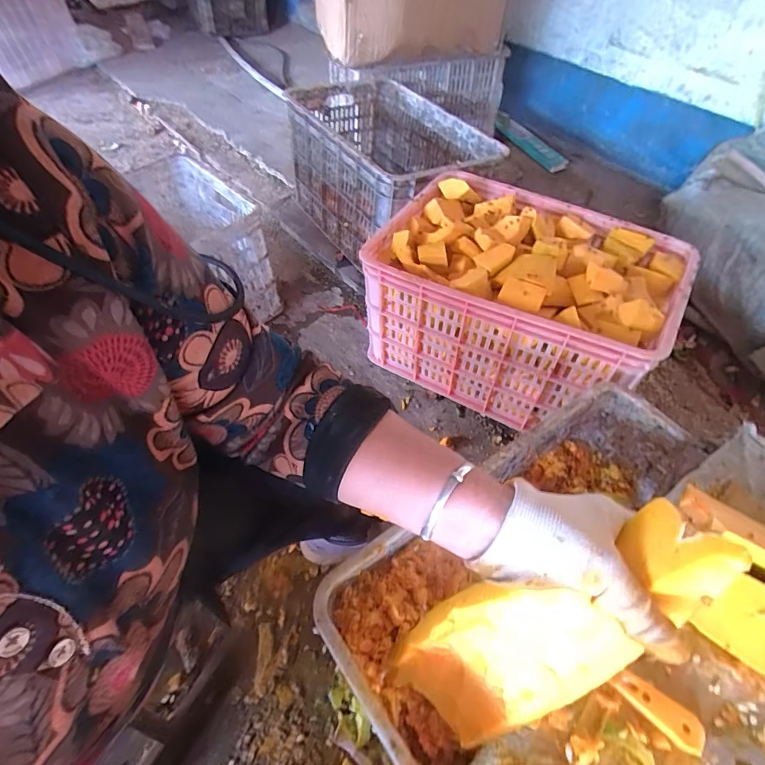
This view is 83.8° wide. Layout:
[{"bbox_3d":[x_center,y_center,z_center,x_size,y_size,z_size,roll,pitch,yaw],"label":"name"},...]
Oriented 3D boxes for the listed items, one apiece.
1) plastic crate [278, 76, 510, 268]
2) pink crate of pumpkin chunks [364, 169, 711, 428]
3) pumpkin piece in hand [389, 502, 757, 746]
[{"bbox_3d":[0.003,-0.583,1.160,0.370,0.260,0.578,-28,59,-19],"label":"plastic crate"},{"bbox_3d":[0.258,-0.156,0.860,0.500,0.287,0.354,27,58,17],"label":"pink crate of pumpkin chunks"},{"bbox_3d":[0.118,0.165,0.288,0.247,0.053,0.083,-43,56,21],"label":"pumpkin piece in hand"}]

